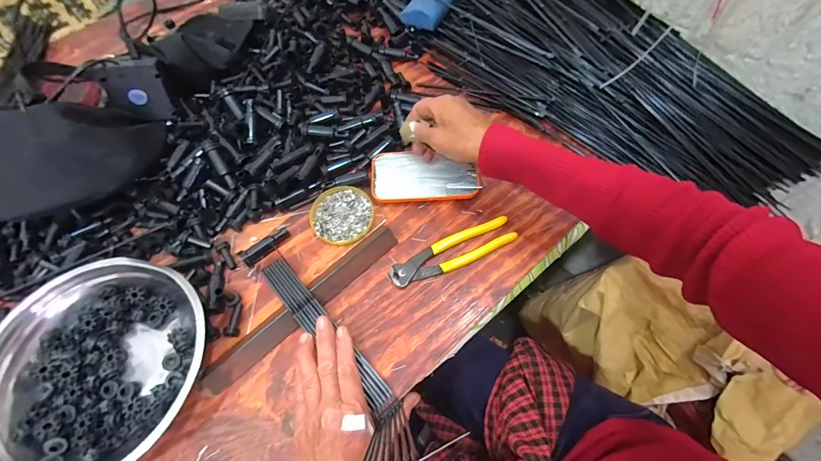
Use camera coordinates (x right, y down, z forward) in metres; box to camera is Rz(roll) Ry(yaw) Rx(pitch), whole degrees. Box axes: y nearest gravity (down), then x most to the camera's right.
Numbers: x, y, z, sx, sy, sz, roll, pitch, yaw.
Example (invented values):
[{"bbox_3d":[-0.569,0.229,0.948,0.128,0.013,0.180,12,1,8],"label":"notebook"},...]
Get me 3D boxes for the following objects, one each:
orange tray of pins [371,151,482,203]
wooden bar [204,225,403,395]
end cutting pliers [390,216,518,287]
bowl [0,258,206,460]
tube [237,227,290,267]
[{"bbox_3d":[0.020,-0.075,0.493,0.144,0.018,0.073,-1,64,2],"label":"orange tray of pins"},{"bbox_3d":[-0.123,0.087,0.417,0.265,0.017,0.027,-39,68,-16],"label":"wooden bar"},{"bbox_3d":[0.053,0.027,0.442,0.162,0.014,0.045,-26,65,-10],"label":"end cutting pliers"},{"bbox_3d":[-0.320,0.142,0.367,0.214,0.073,0.204,-1,64,2],"label":"bowl"},{"bbox_3d":[-0.186,0.019,0.454,0.064,0.023,0.020,-41,69,-16],"label":"tube"}]

